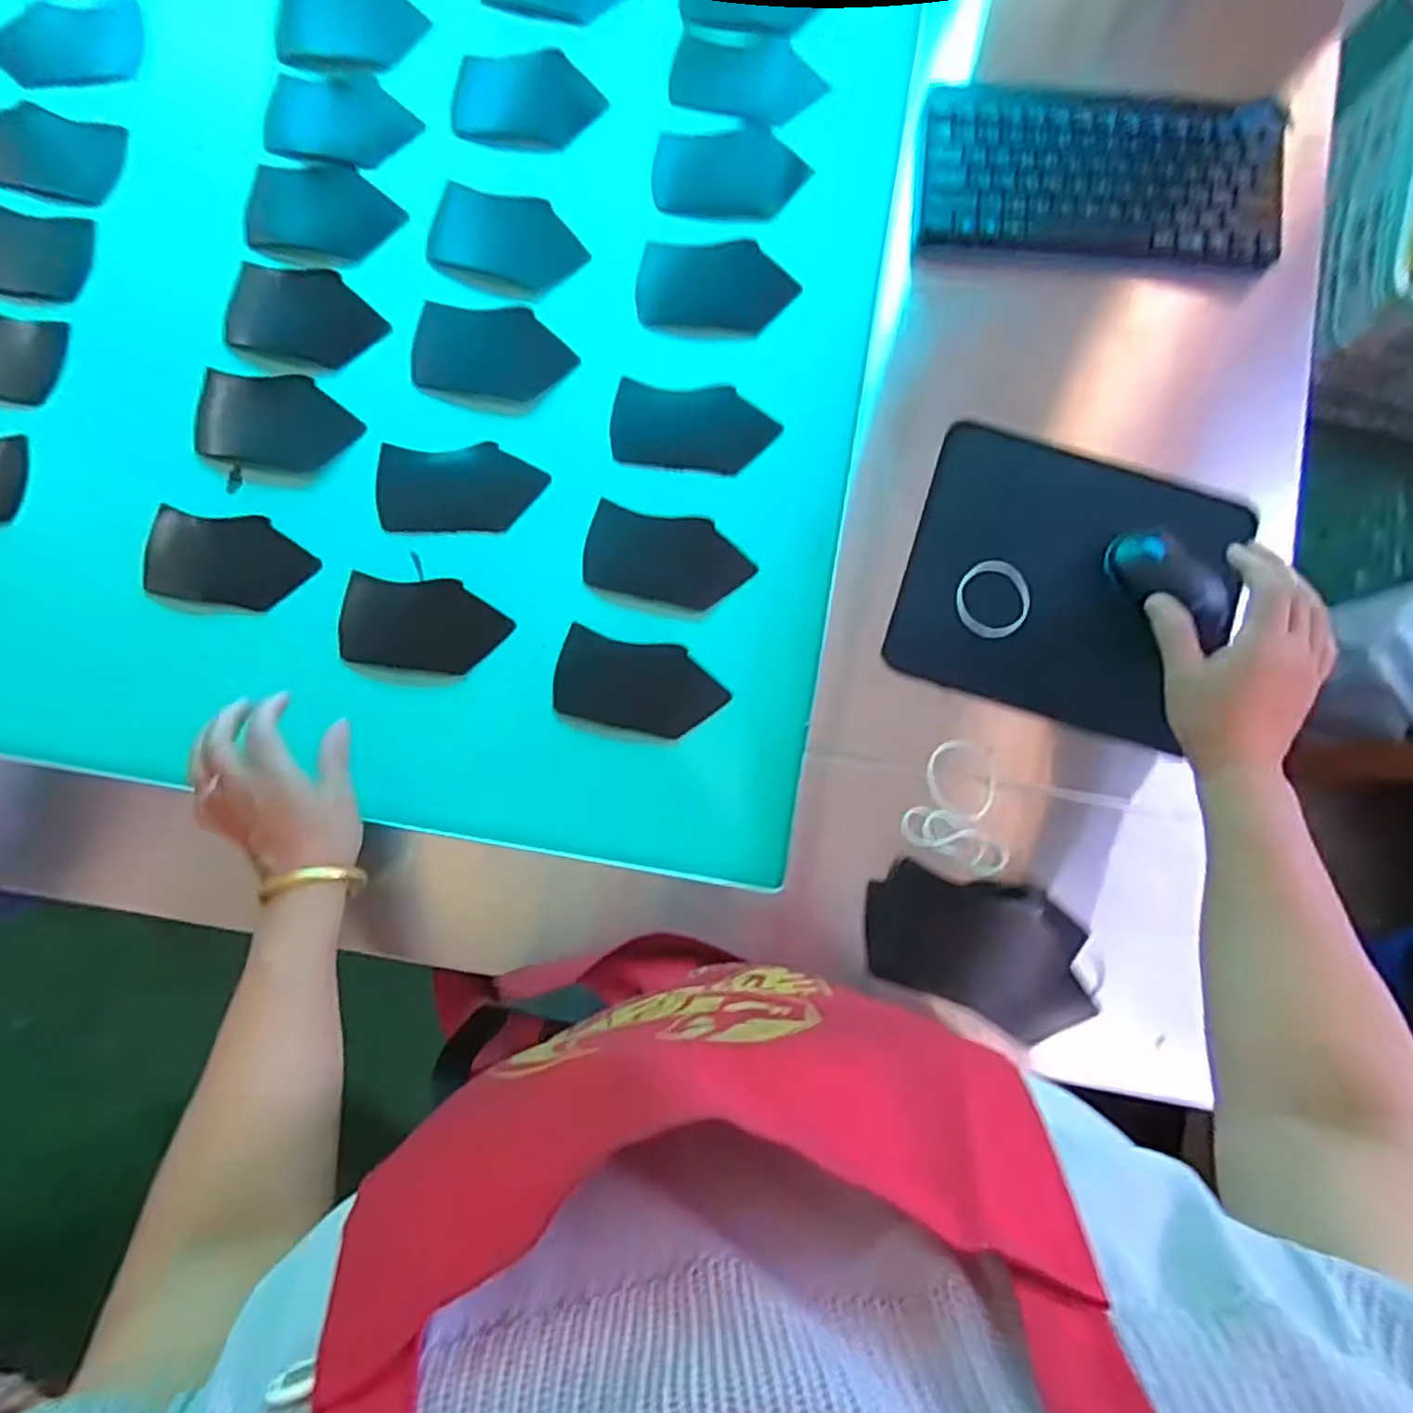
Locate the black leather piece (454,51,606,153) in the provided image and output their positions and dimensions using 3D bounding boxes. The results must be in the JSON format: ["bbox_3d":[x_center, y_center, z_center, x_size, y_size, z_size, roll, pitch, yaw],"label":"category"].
[{"bbox_3d":[-0.156,-0.528,0.621,0.127,0.012,0.088,6,83,1],"label":"black leather piece"}]

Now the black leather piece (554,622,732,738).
[{"bbox_3d":[-0.053,-0.017,0.565,0.130,0.004,0.070,13,89,3],"label":"black leather piece"}]

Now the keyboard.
[{"bbox_3d":[0.312,-0.421,0.569,0.279,0.029,0.136,3,83,1],"label":"keyboard"}]

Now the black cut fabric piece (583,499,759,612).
[{"bbox_3d":[-0.031,-0.120,0.579,0.130,0.006,0.069,12,91,2],"label":"black cut fabric piece"}]

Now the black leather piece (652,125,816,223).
[{"bbox_3d":[0.020,-0.460,0.615,0.128,0.005,0.082,5,88,1],"label":"black leather piece"}]

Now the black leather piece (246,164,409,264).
[{"bbox_3d":[-0.326,-0.423,0.610,0.125,0.007,0.084,13,83,2],"label":"black leather piece"}]

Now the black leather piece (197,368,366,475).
[{"bbox_3d":[-0.352,-0.232,0.579,0.133,0.013,0.072,10,83,2],"label":"black leather piece"}]

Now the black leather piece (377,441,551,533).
[{"bbox_3d":[-0.201,-0.179,0.586,0.135,0.011,0.070,-1,83,0],"label":"black leather piece"}]

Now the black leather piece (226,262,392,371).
[{"bbox_3d":[-0.335,-0.326,0.596,0.132,0.012,0.069,15,105,5],"label":"black leather piece"}]

